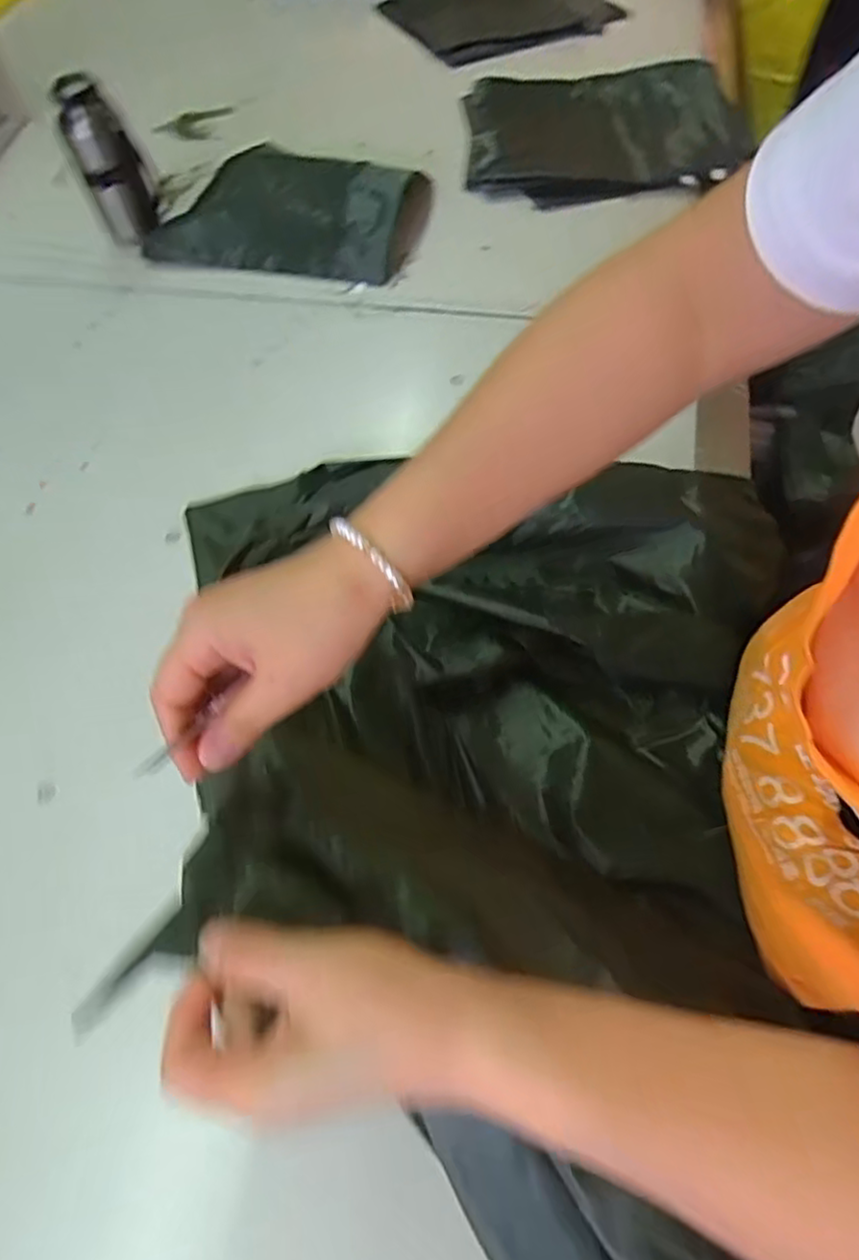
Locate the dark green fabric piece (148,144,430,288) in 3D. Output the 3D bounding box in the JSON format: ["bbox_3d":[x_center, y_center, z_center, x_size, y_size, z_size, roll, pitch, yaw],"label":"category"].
[{"bbox_3d":[-0.178,-0.526,0.820,0.339,0.047,0.211,16,62,13],"label":"dark green fabric piece"}]

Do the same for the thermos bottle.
[{"bbox_3d":[-0.383,-0.560,0.799,0.079,0.156,0.068,-23,61,-9],"label":"thermos bottle"}]

